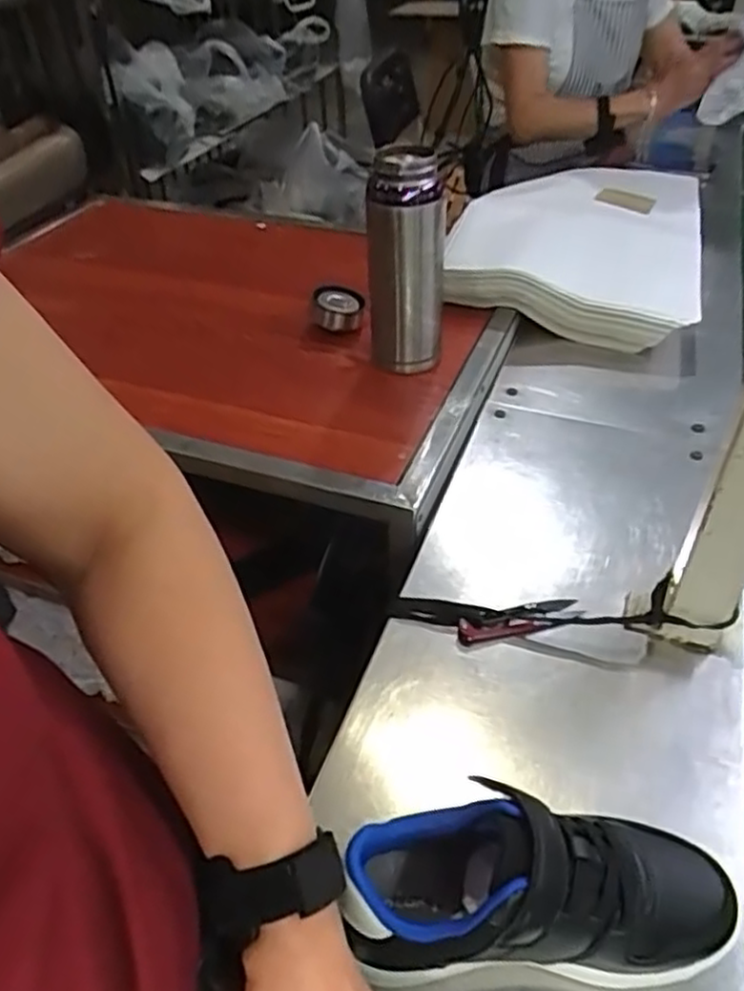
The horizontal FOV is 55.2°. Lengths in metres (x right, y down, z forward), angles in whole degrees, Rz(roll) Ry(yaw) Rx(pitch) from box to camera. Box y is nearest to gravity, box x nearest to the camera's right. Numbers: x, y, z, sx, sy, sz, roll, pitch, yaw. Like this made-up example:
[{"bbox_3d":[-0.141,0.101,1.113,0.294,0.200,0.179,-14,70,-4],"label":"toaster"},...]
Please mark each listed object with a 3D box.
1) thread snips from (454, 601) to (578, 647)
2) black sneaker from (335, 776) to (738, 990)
[{"bbox_3d":[0.116,0.100,0.558,0.098,0.011,0.026,-14,45,-8],"label":"thread snips"},{"bbox_3d":[0.090,0.209,0.377,0.201,0.091,0.072,-3,45,2],"label":"black sneaker"}]

